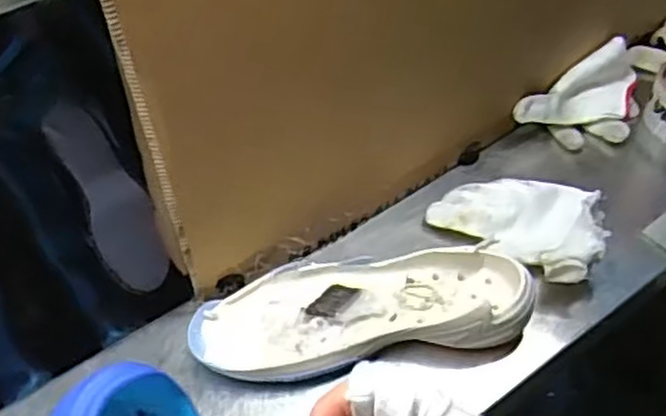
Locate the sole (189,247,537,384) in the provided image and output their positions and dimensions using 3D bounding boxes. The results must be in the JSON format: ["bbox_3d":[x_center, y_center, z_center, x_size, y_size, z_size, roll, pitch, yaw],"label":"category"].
[{"bbox_3d":[0.024,0.091,0.655,0.284,0.048,0.109,-1,48,-4],"label":"sole"}]

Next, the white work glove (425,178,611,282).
[{"bbox_3d":[0.176,0.005,0.723,0.159,0.043,0.117,24,51,17],"label":"white work glove"}]

